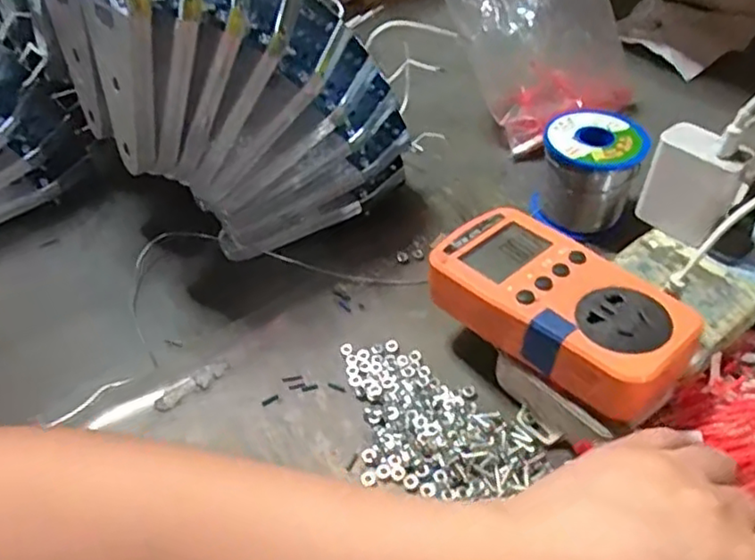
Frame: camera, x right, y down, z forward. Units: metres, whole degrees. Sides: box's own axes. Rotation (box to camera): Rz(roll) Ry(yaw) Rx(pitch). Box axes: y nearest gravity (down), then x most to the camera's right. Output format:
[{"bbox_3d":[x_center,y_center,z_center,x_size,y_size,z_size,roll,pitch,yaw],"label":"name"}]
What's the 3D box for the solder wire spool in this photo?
[{"bbox_3d":[0.143,-0.072,0.438,0.060,0.058,0.067,15,49,18],"label":"solder wire spool"}]

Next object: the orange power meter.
[{"bbox_3d":[0.088,0.014,0.324,0.069,0.033,0.130,-35,53,-28],"label":"orange power meter"}]

